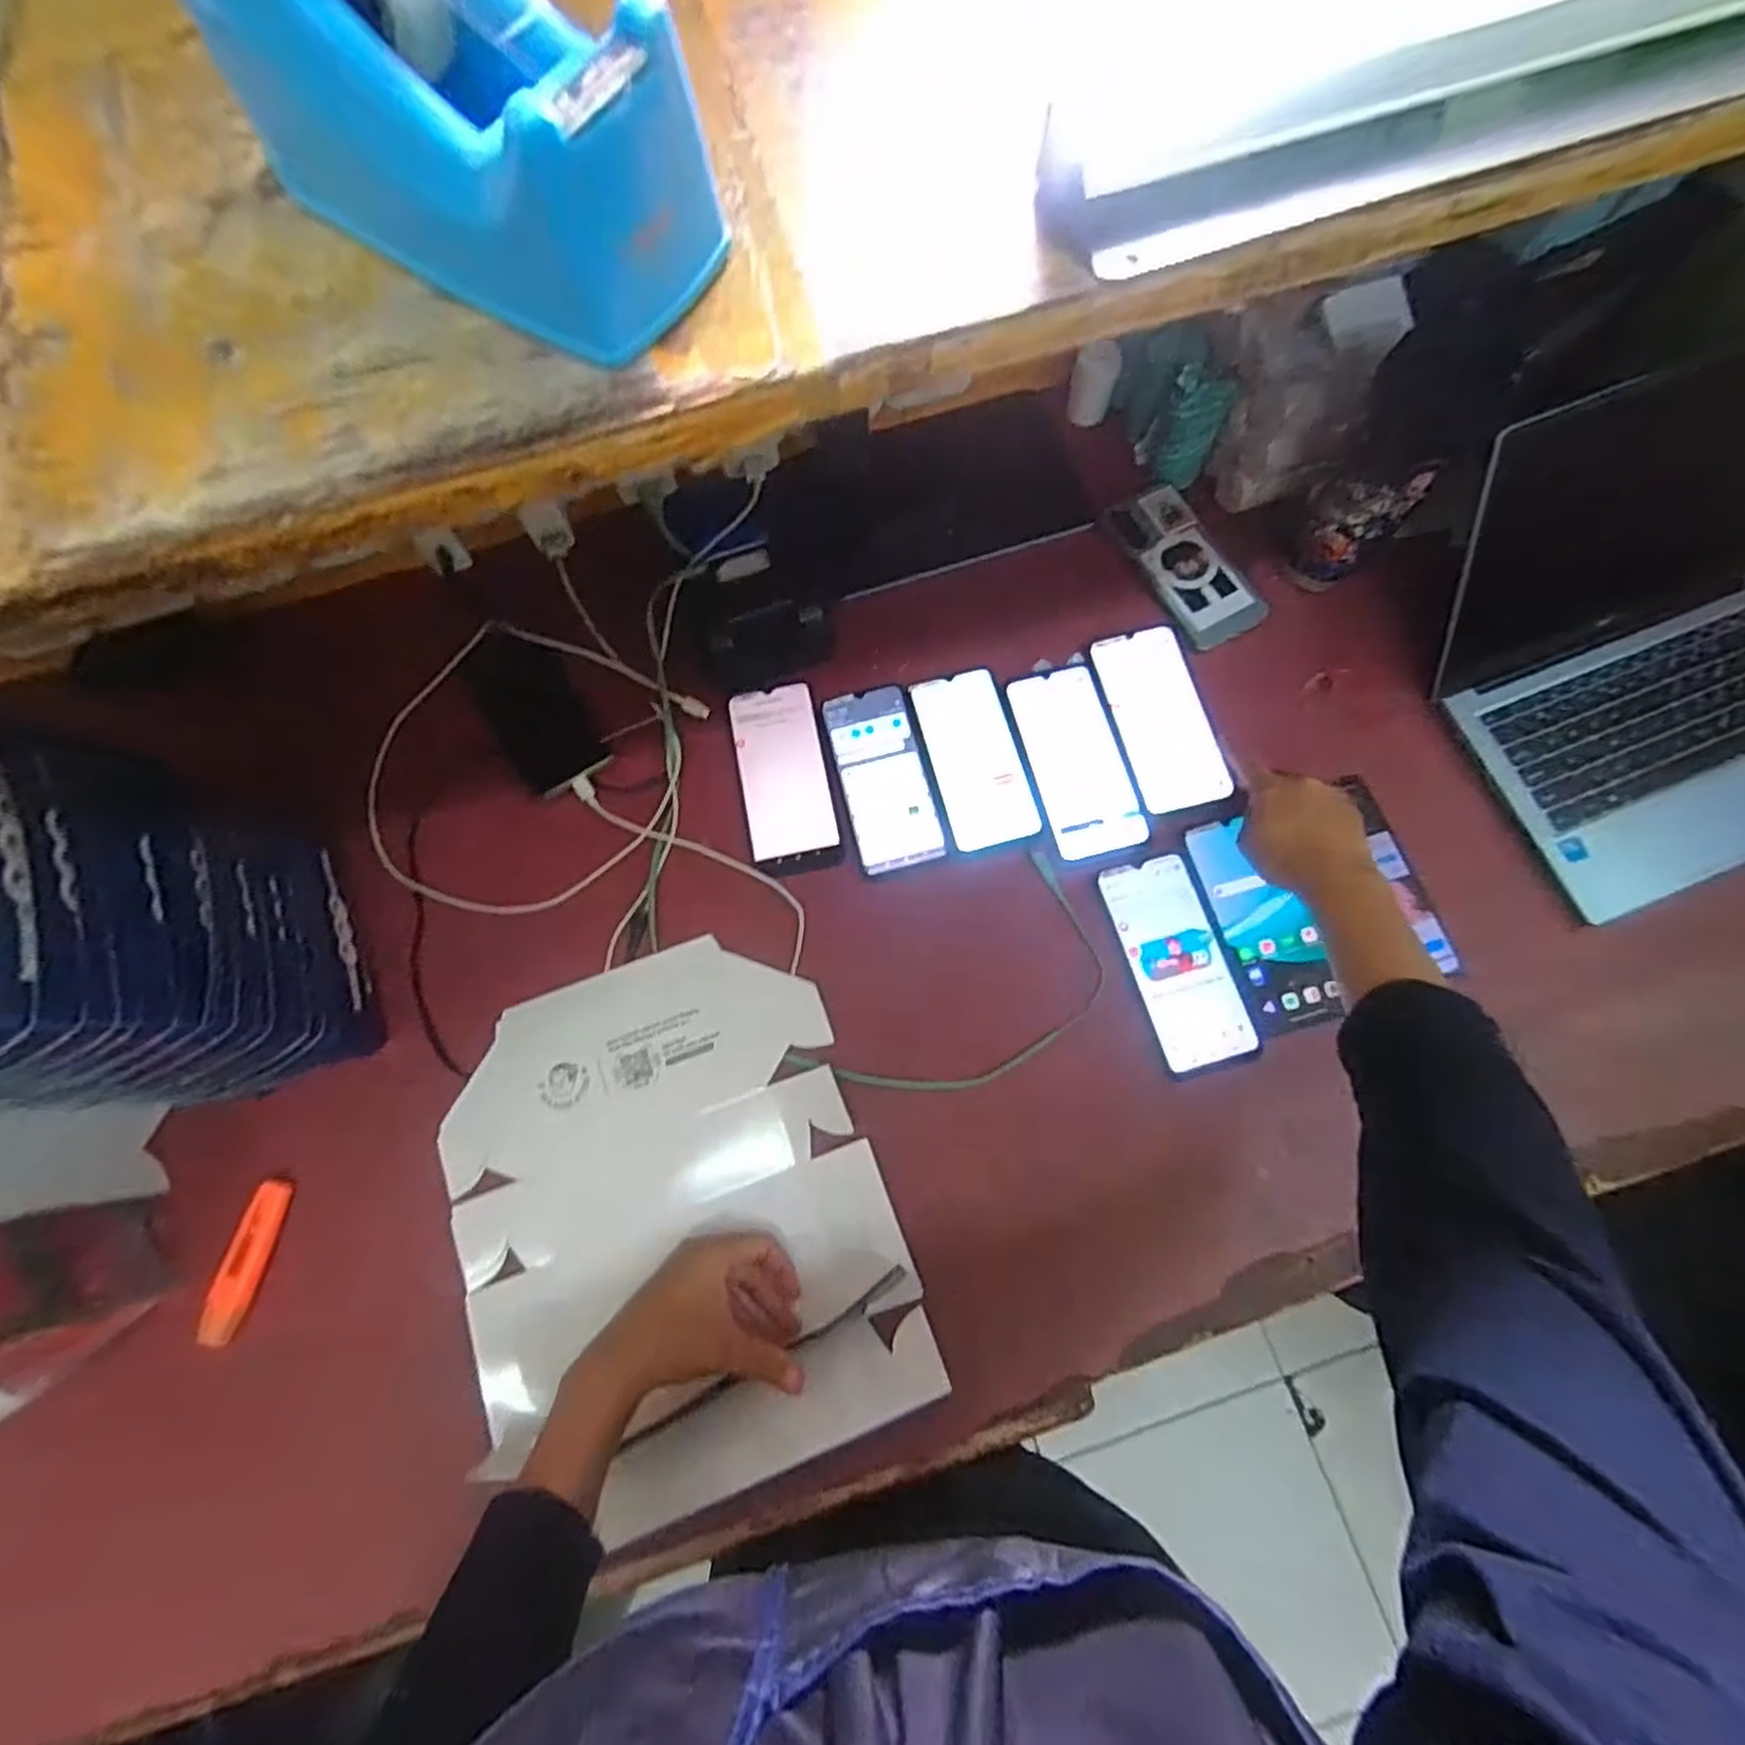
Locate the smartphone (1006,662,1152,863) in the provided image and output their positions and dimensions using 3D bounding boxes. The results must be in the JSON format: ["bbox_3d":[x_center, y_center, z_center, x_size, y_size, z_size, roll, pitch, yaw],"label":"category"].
[{"bbox_3d":[0.168,-0.093,0.622,0.079,0.006,0.166,-14,74,-2],"label":"smartphone"}]

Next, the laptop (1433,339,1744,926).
[{"bbox_3d":[0.629,-0.201,0.579,0.337,0.152,0.372,-21,75,-4],"label":"laptop"}]

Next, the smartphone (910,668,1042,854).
[{"bbox_3d":[0.084,-0.096,0.624,0.075,0.004,0.155,-14,74,-2],"label":"smartphone"}]

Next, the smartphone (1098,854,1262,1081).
[{"bbox_3d":[0.231,0.067,0.574,0.072,0.009,0.164,-15,74,-2],"label":"smartphone"}]

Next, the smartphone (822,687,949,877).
[{"bbox_3d":[0.010,-0.079,0.625,0.072,0.004,0.159,-13,74,-2],"label":"smartphone"}]

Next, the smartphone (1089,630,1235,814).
[{"bbox_3d":[0.243,-0.131,0.626,0.081,0.009,0.163,-13,74,-2],"label":"smartphone"}]

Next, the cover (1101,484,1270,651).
[{"bbox_3d":[0.274,-0.276,0.668,0.071,0.007,0.161,-26,75,-5],"label":"cover"}]

